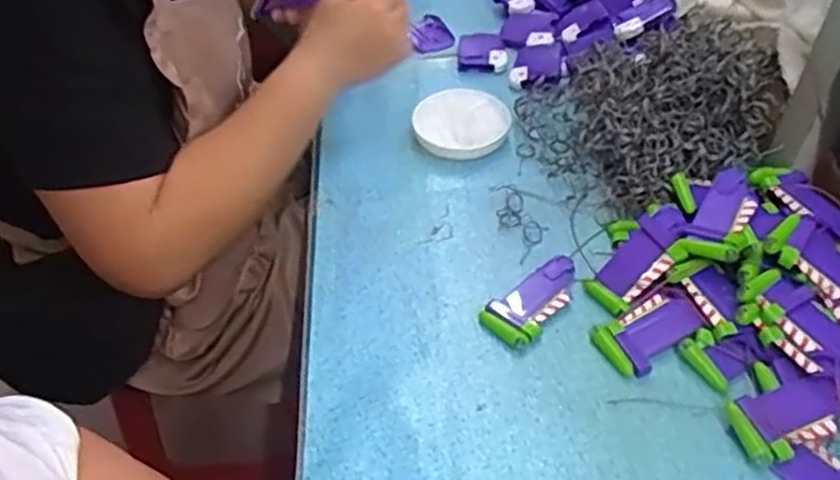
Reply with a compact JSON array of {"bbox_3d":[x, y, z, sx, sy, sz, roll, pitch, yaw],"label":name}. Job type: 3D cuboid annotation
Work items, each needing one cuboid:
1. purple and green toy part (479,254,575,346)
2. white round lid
[{"bbox_3d":[0.089,0.044,0.558,0.041,0.012,0.088,35,56,29],"label":"purple and green toy part"},{"bbox_3d":[0.044,-0.117,0.704,0.088,0.018,0.099,14,48,13],"label":"white round lid"}]

